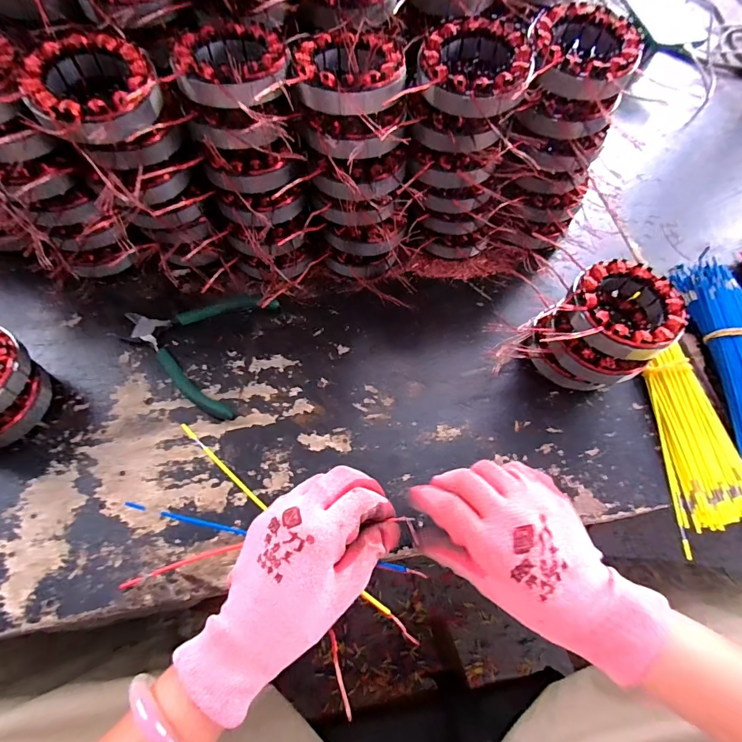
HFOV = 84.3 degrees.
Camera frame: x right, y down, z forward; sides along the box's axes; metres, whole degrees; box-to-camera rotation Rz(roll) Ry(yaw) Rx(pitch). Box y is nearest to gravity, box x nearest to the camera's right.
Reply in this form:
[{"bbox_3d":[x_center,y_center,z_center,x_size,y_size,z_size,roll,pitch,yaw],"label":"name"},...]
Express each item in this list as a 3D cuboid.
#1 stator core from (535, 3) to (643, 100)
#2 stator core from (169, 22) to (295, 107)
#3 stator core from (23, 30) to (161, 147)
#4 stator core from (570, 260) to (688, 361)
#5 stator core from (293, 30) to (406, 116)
[{"bbox_3d":[0.171,-0.257,0.330,0.080,0.029,0.084,24,65,8],"label":"stator core"},{"bbox_3d":[-0.107,-0.232,0.315,0.091,0.029,0.082,40,69,14],"label":"stator core"},{"bbox_3d":[-0.198,-0.200,0.294,0.091,0.026,0.087,1,64,-3],"label":"stator core"},{"bbox_3d":[0.209,-0.047,0.348,0.086,0.043,0.091,8,64,0],"label":"stator core"},{"bbox_3d":[-0.017,-0.232,0.318,0.082,0.026,0.085,-4,65,-6],"label":"stator core"}]

